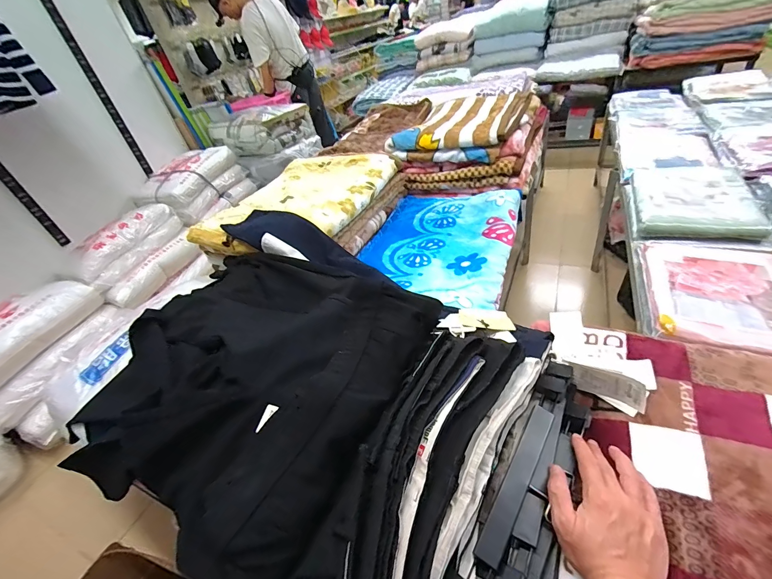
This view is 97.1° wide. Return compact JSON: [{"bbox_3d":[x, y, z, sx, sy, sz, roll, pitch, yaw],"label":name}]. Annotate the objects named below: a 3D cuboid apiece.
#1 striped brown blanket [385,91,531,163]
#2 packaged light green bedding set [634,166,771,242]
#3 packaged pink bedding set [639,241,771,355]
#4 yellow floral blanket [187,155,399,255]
[{"bbox_3d":[0.365,-0.776,1.573,0.485,0.098,0.767,7,42,25],"label":"striped brown blanket"},{"bbox_3d":[0.970,-0.289,1.077,0.305,0.052,0.468,9,43,27],"label":"packaged light green bedding set"},{"bbox_3d":[0.773,0.006,0.771,0.317,0.048,0.384,8,43,26],"label":"packaged pink bedding set"},{"bbox_3d":[-0.303,-0.339,1.254,0.495,0.085,0.678,7,43,25],"label":"yellow floral blanket"}]

